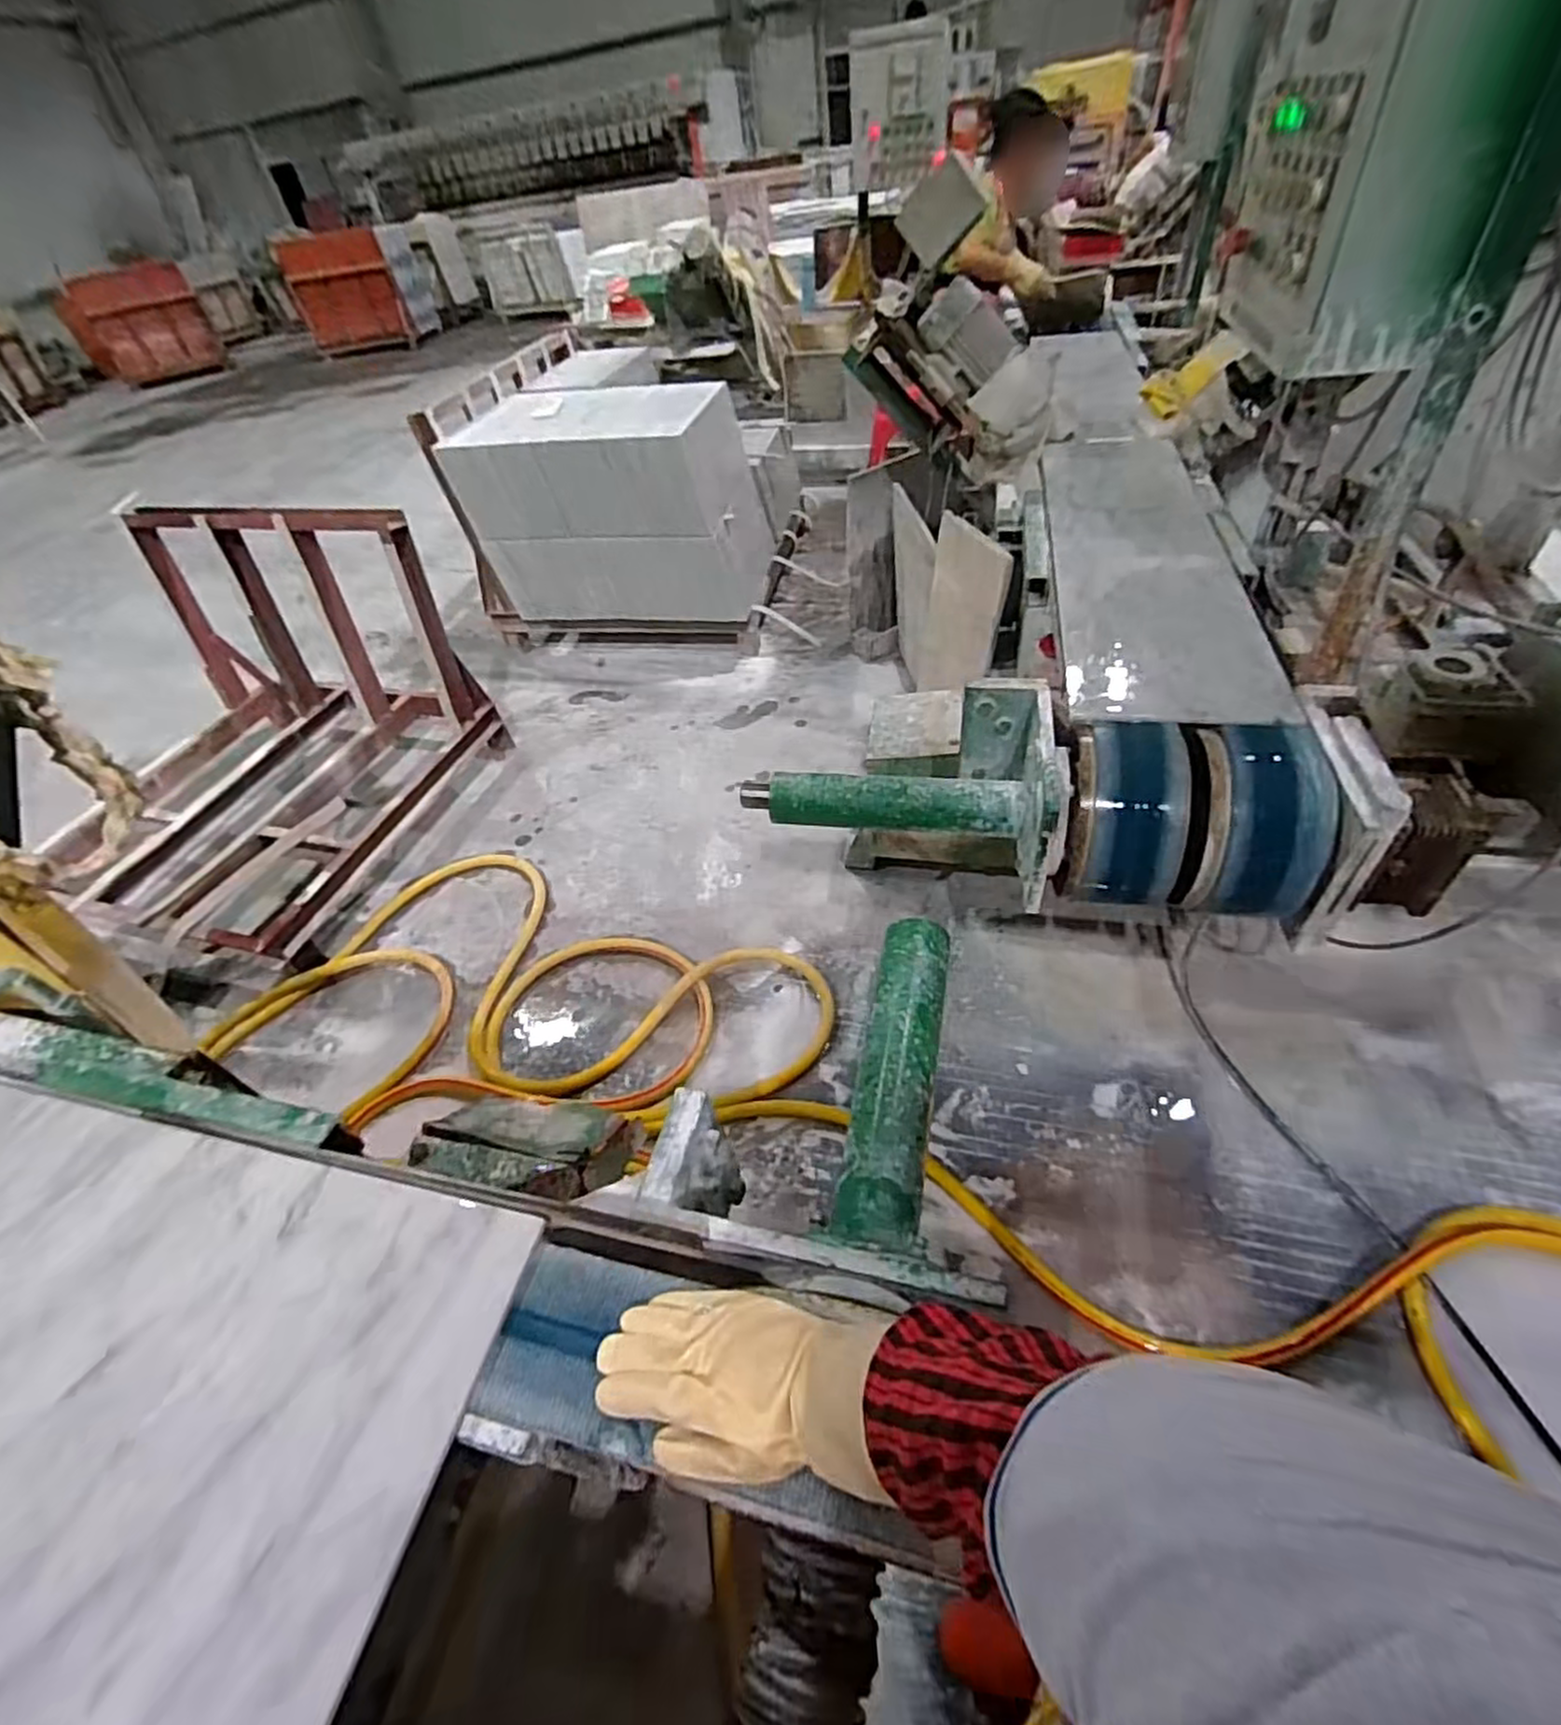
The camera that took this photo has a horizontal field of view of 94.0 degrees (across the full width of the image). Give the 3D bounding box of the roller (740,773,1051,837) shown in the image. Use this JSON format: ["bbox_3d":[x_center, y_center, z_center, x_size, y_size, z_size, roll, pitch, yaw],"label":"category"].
[{"bbox_3d":[0.161,-0.102,1.160,0.468,0.079,0.080,4,47,13],"label":"roller"}]

